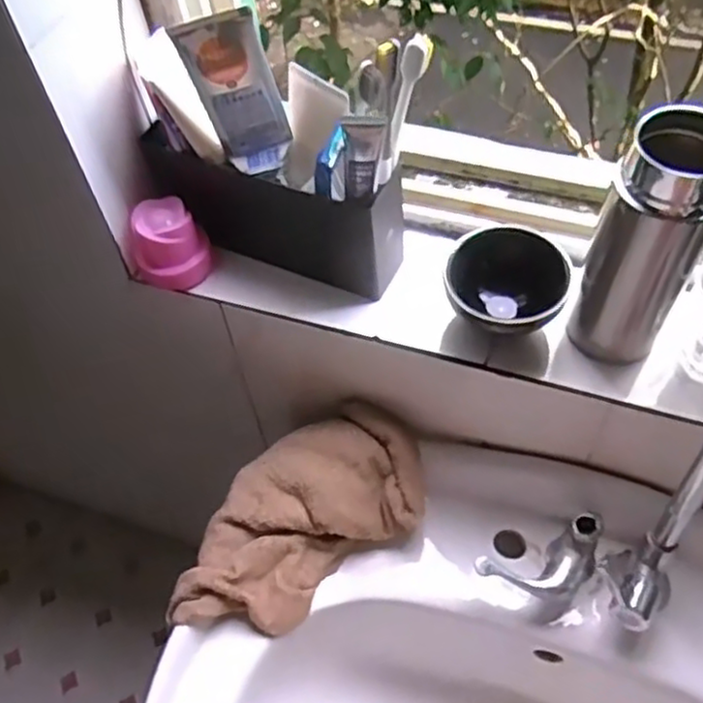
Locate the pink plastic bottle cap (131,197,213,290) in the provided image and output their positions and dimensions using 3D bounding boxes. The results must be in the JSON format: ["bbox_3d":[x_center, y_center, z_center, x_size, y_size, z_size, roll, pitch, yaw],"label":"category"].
[{"bbox_3d":[-0.141,-0.082,0.563,0.059,0.056,0.048,-13,55,-5],"label":"pink plastic bottle cap"}]

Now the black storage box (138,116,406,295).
[{"bbox_3d":[-0.057,-0.112,0.558,0.197,0.097,0.052,21,59,17],"label":"black storage box"}]

